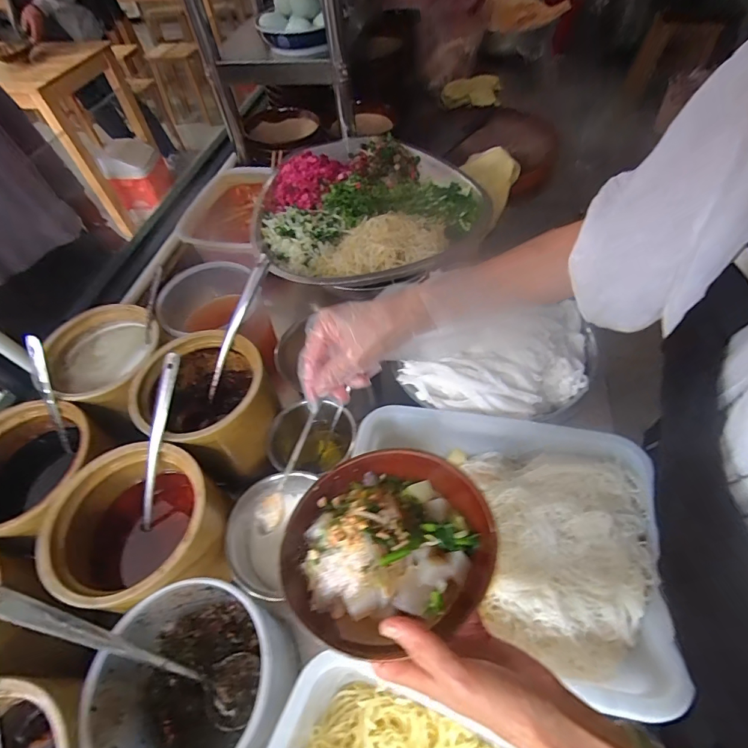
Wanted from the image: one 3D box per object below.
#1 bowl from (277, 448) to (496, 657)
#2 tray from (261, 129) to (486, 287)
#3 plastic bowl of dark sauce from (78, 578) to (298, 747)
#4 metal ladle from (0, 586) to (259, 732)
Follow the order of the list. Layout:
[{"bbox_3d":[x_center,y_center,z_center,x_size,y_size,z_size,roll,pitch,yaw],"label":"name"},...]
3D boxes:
[{"bbox_3d":[0.012,0.148,0.369,0.187,0.072,0.174,-3,35,2],"label":"bowl"},{"bbox_3d":[-0.021,-0.314,0.740,0.393,0.060,0.440,-16,55,-8],"label":"tray"},{"bbox_3d":[-0.165,0.286,0.393,0.149,0.116,0.140,-2,55,2],"label":"plastic bowl of dark sauce"},{"bbox_3d":[-0.215,0.249,0.376,0.046,0.268,0.057,-9,43,46],"label":"metal ladle"}]

